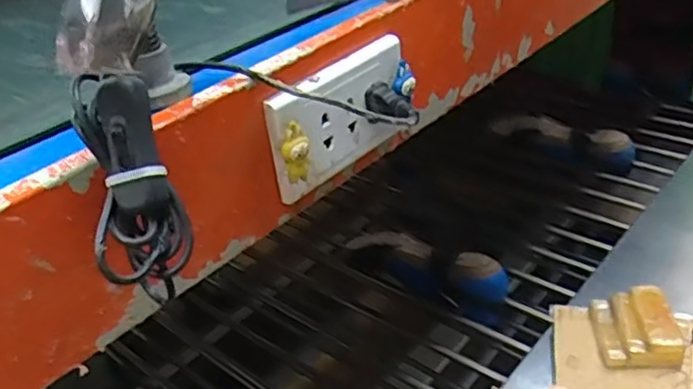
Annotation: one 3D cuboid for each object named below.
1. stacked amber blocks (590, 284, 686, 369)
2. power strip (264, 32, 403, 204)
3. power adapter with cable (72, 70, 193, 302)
[{"bbox_3d":[0.339,0.155,0.764,0.089,0.040,0.107,-2,33,9],"label":"stacked amber blocks"},{"bbox_3d":[0.000,-0.048,0.413,0.022,0.077,0.115,18,37,39],"label":"power strip"},{"bbox_3d":[-0.093,-0.001,0.287,0.035,0.103,0.032,-14,9,-11],"label":"power adapter with cable"}]

